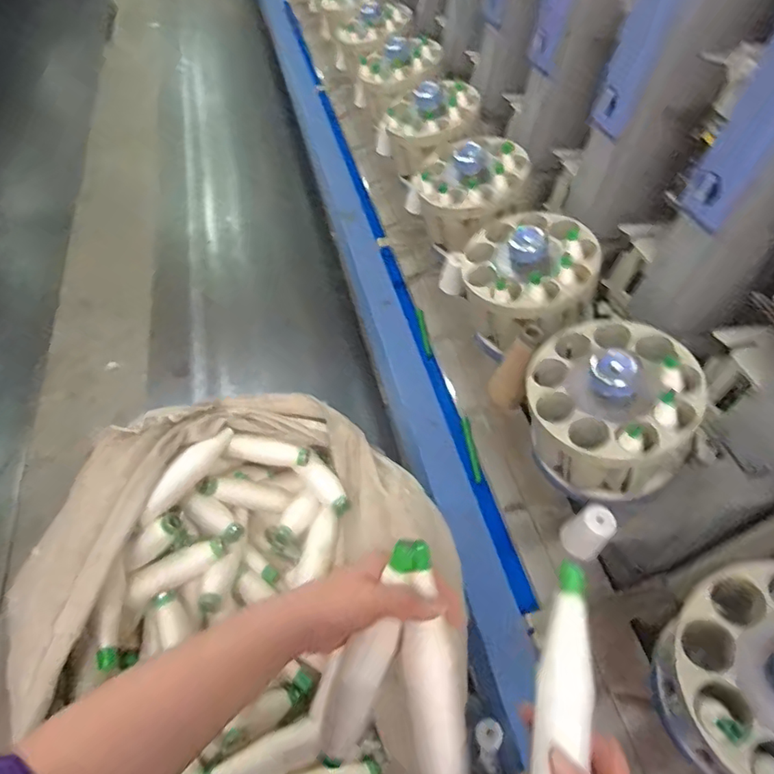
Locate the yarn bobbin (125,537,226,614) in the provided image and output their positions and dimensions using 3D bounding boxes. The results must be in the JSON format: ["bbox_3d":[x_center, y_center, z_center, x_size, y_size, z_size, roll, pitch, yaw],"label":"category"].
[{"bbox_3d":[-0.249,0.217,0.627,0.116,0.033,0.031,-26,58,-25],"label":"yarn bobbin"}]

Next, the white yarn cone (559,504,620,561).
[{"bbox_3d":[0.301,0.217,0.791,0.059,0.060,0.064,36,56,22],"label":"white yarn cone"}]

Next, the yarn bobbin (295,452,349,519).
[{"bbox_3d":[-0.082,0.133,0.720,0.036,0.033,0.094,-30,60,-27],"label":"yarn bobbin"}]

